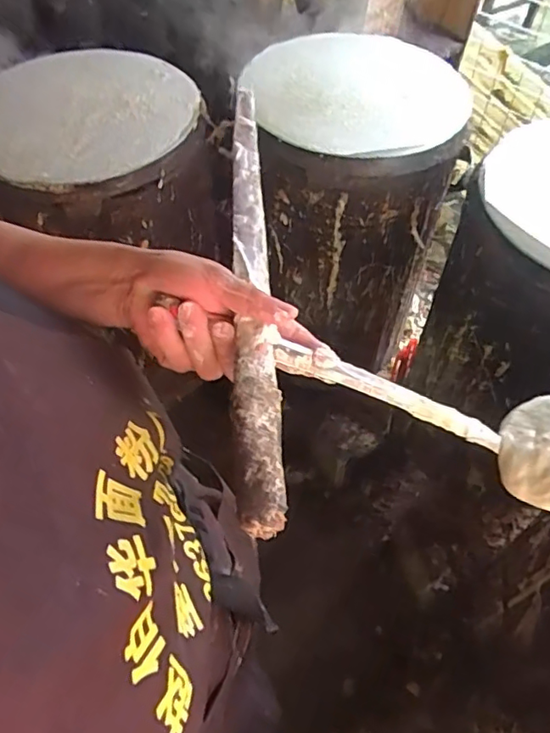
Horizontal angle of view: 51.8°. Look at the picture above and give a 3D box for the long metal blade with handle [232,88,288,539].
[{"bbox_3d":[-0.017,-0.077,0.406,0.027,0.017,0.396,-3,54,-1],"label":"long metal blade with handle"}]

